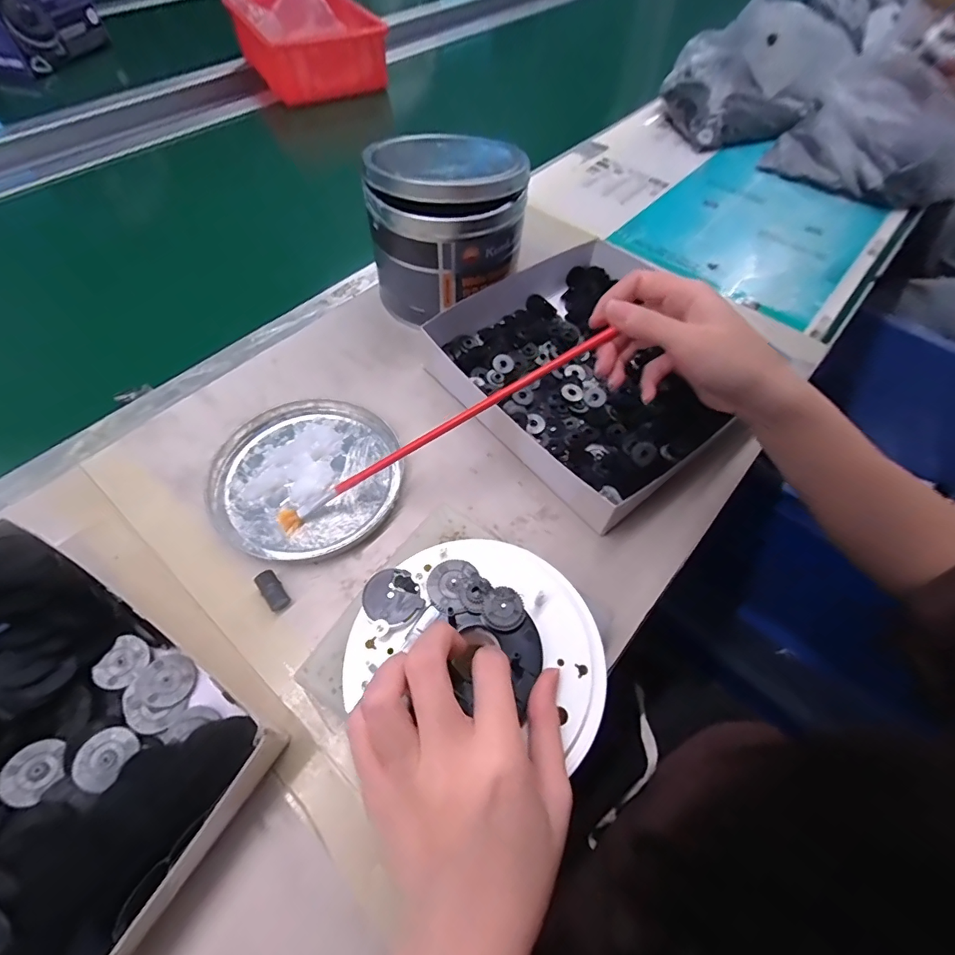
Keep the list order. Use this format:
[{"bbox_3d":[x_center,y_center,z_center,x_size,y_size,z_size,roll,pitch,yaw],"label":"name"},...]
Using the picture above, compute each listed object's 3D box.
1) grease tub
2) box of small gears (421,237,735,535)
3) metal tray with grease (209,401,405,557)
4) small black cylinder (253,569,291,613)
[{"bbox_3d":[-0.024,-0.207,0.397,0.119,0.120,0.119,1,58,-1],"label":"grease tub"},{"bbox_3d":[0.087,-0.096,0.382,0.221,0.035,0.222,-38,66,-22],"label":"box of small gears"},{"bbox_3d":[-0.116,-0.003,0.329,0.125,0.008,0.124,22,60,11],"label":"metal tray with grease"},{"bbox_3d":[-0.123,0.068,0.283,0.012,0.010,0.025,-36,66,-21],"label":"small black cylinder"}]

